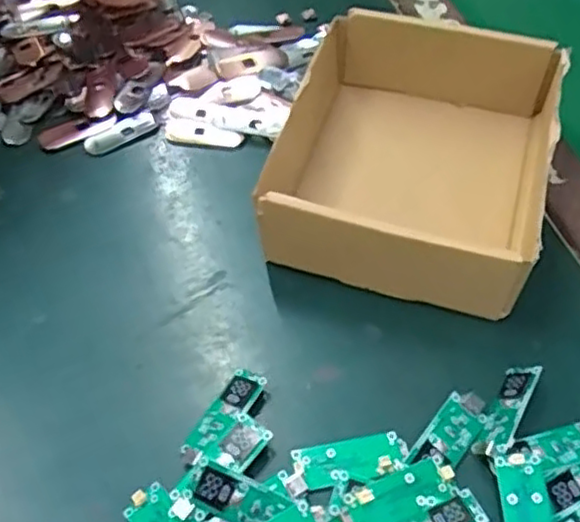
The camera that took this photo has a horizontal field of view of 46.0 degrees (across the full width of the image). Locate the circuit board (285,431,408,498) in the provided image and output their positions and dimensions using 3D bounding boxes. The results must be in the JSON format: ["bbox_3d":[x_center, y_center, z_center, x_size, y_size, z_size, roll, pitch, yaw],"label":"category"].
[{"bbox_3d":[0.025,0.088,0.299,0.053,0.009,0.022,-9,53,-4],"label":"circuit board"}]

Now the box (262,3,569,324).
[{"bbox_3d":[0.068,-0.060,0.380,0.131,0.056,0.158,13,55,12],"label":"box"}]

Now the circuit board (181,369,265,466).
[{"bbox_3d":[-0.031,0.072,0.314,0.017,0.004,0.049,17,59,33],"label":"circuit board"}]

